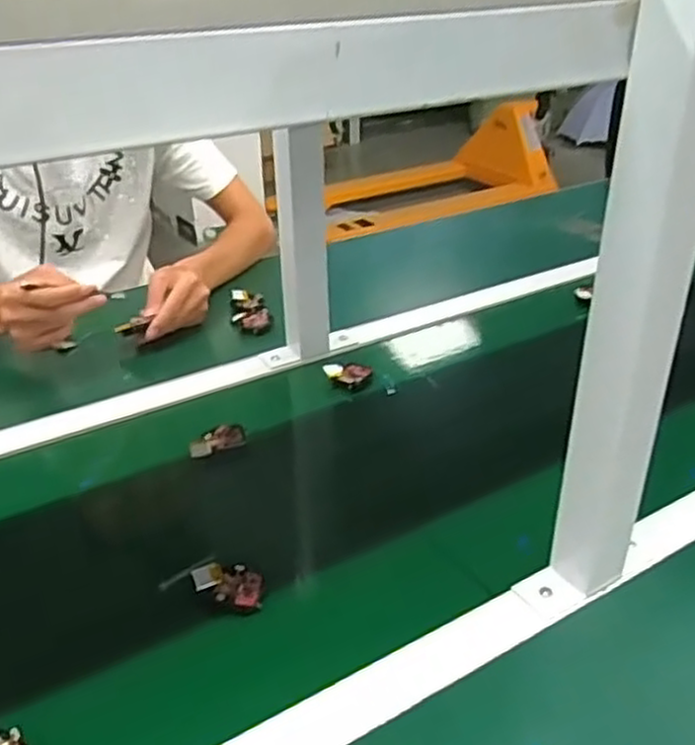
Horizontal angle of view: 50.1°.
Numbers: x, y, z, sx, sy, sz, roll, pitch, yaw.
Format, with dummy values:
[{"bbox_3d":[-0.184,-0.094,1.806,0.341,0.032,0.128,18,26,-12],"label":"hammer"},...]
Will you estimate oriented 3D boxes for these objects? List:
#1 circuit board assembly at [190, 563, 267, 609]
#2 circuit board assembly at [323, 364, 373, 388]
[{"bbox_3d":[-0.090,0.161,0.567,0.055,0.008,0.033,11,49,5],"label":"circuit board assembly"},{"bbox_3d":[0.001,0.001,0.837,0.051,0.018,0.033,7,31,13],"label":"circuit board assembly"}]

